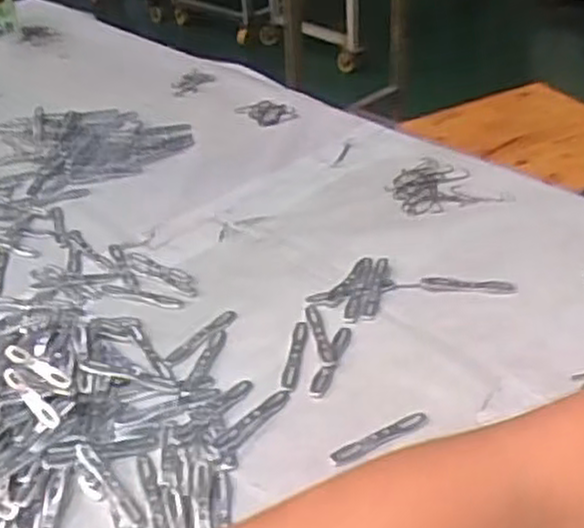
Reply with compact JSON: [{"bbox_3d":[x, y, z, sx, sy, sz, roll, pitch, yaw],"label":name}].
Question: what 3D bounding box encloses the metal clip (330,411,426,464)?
[{"bbox_3d":[0.054,0.106,0.479,0.070,0.004,0.012,-20,40,-23],"label":"metal clip"}]

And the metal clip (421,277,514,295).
[{"bbox_3d":[0.134,0.016,0.594,0.071,0.005,0.012,2,36,6],"label":"metal clip"}]

